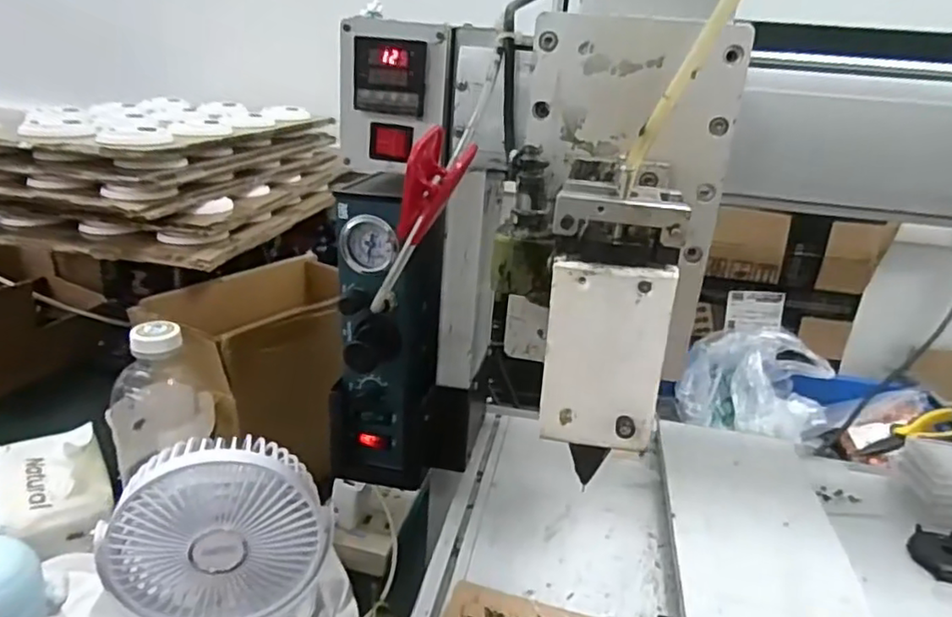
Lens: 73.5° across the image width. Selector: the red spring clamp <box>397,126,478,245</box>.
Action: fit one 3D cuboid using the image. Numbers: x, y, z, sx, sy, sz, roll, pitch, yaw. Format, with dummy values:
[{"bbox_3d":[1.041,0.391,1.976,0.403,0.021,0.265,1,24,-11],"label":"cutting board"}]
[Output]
[{"bbox_3d":[-0.022,-0.070,0.361,0.038,0.058,0.037,4,22,-3],"label":"red spring clamp"}]

